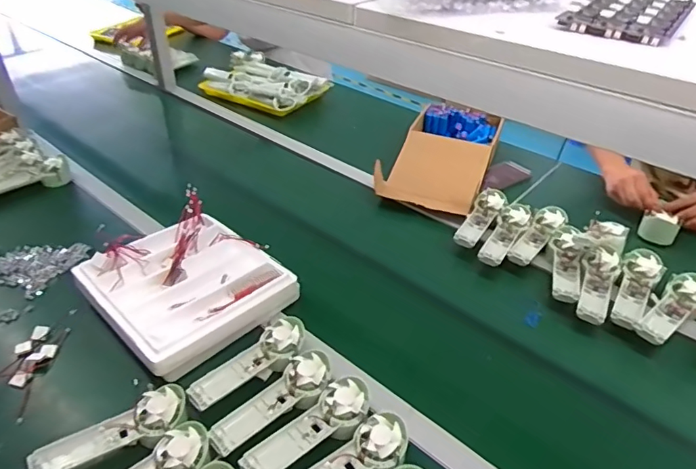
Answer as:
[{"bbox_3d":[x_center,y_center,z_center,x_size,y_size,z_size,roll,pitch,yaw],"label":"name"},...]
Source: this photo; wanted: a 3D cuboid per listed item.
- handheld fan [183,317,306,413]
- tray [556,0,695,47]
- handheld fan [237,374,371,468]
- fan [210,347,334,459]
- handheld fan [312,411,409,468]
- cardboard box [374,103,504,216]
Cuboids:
[{"bbox_3d":[-0.137,0.176,0.690,0.176,0.034,0.060,-26,45,-32],"label":"handheld fan"},{"bbox_3d":[0.237,-0.186,0.418,0.080,0.017,0.130,27,43,29],"label":"tray"},{"bbox_3d":[-0.044,0.237,0.605,0.176,0.027,0.064,-30,47,-35],"label":"handheld fan"},{"bbox_3d":[-0.092,0.211,0.635,0.068,0.032,0.172,27,43,30],"label":"fan"},{"bbox_3d":[-0.003,0.270,0.570,0.173,0.036,0.066,-25,44,-31],"label":"handheld fan"},{"bbox_3d":[0.227,-0.185,1.171,0.214,0.097,0.408,16,39,18],"label":"cardboard box"}]

